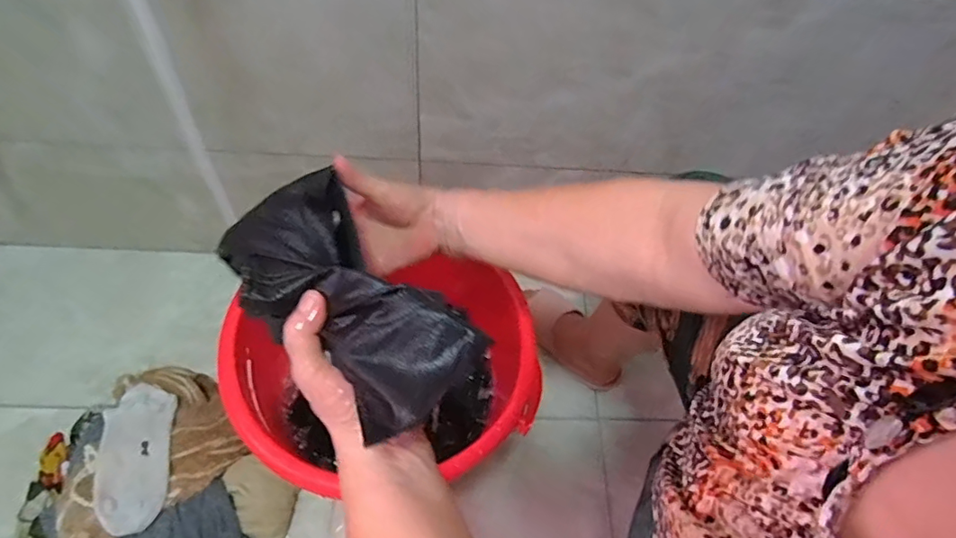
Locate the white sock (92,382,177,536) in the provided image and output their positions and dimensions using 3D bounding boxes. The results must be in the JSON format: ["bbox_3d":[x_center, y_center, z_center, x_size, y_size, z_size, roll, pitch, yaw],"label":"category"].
[{"bbox_3d":[-0.458,0.242,0.703,0.087,0.033,0.208,-10,55,-14],"label":"white sock"}]

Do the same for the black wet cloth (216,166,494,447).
[{"bbox_3d":[-0.095,0.013,0.369,0.107,0.043,0.221,-35,57,-24],"label":"black wet cloth"}]

